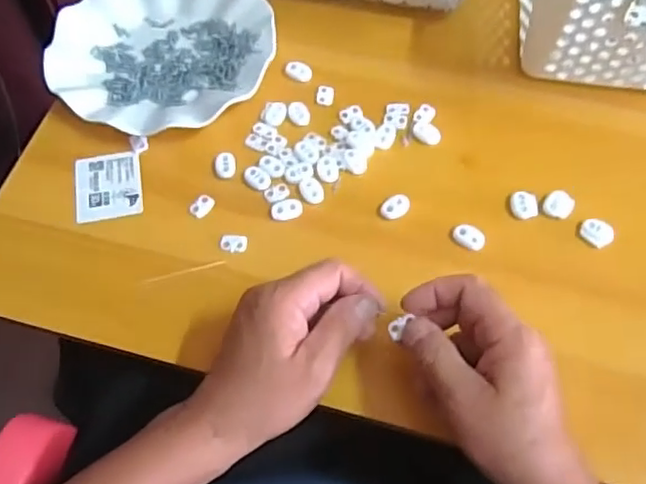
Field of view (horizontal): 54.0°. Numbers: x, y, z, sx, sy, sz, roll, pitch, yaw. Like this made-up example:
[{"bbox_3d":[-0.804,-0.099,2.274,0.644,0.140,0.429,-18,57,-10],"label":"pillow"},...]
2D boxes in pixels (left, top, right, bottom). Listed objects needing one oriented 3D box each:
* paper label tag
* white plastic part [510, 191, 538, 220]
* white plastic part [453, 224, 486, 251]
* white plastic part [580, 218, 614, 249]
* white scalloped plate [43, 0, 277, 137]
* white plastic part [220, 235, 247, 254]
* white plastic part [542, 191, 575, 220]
[{"bbox_3d":[-0.164,-0.048,0.492,0.057,0.008,0.066,-10,62,-8],"label":"paper label tag"},{"bbox_3d":[0.150,-0.029,0.473,0.019,0.004,0.025,1,62,0],"label":"white plastic part"},{"bbox_3d":[0.107,-0.004,0.460,0.024,0.004,0.016,33,66,16],"label":"white plastic part"},{"bbox_3d":[0.199,-0.007,0.460,0.023,0.008,0.017,39,68,19],"label":"white plastic part"},{"bbox_3d":[-0.136,-0.165,0.540,0.180,0.023,0.173,0,62,0],"label":"white scalloped plate"},{"bbox_3d":[-0.066,0.001,0.466,0.020,0.005,0.013,2,62,1],"label":"white plastic part"},{"bbox_3d":[0.176,-0.028,0.474,0.021,0.004,0.023,0,62,0],"label":"white plastic part"}]

